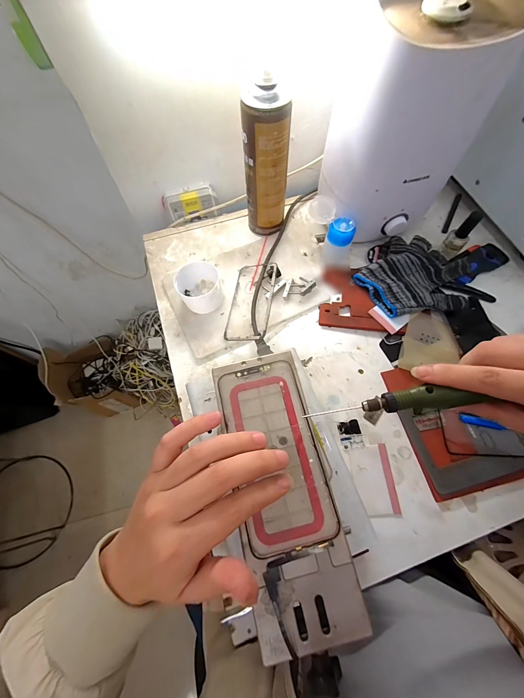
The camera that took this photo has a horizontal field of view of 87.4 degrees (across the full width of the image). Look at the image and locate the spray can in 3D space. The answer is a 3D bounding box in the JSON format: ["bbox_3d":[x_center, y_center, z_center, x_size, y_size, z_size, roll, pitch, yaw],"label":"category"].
[{"bbox_3d":[0.007,-0.264,0.417,0.051,0.205,0.050,40,74,16],"label":"spray can"}]

